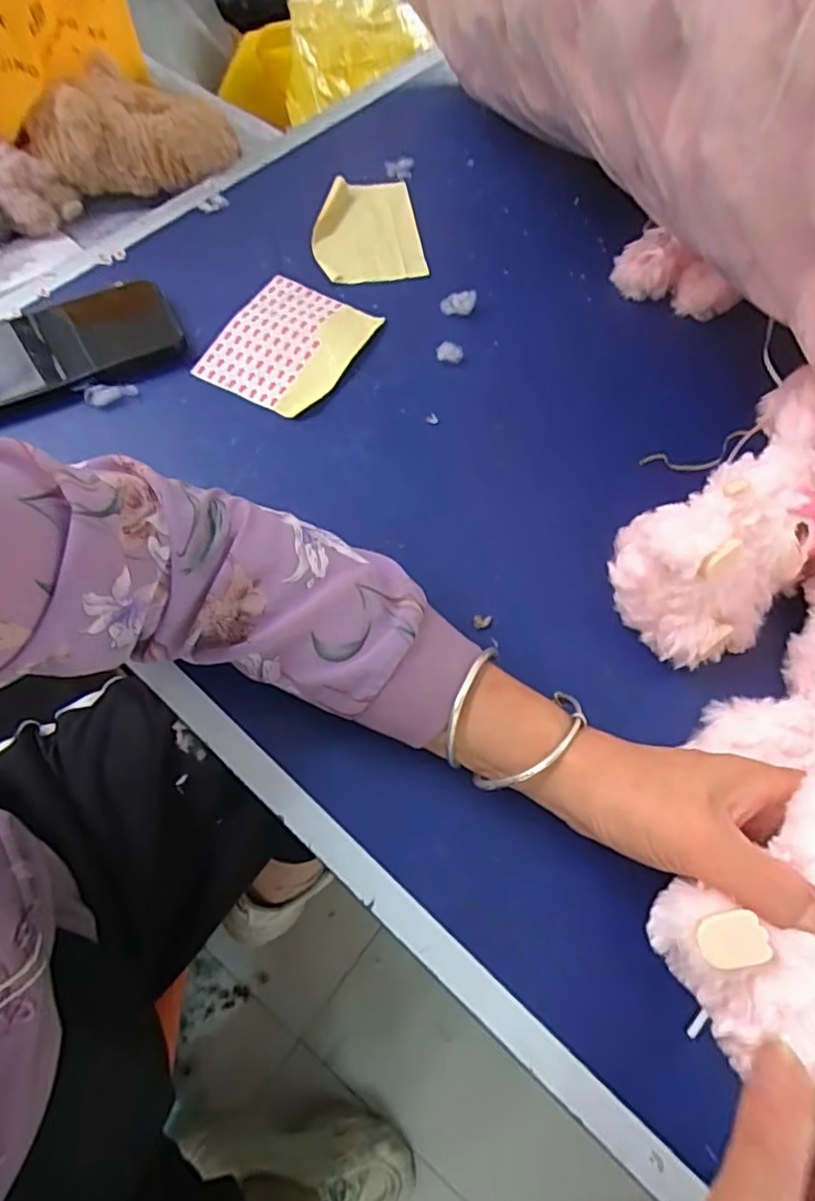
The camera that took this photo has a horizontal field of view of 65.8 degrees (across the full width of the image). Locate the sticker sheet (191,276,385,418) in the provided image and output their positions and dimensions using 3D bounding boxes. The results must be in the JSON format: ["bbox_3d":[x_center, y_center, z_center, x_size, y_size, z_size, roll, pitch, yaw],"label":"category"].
[{"bbox_3d":[-0.091,-0.197,0.486,0.101,0.015,0.114,24,67,9],"label":"sticker sheet"}]

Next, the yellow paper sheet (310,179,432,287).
[{"bbox_3d":[-0.038,-0.321,0.541,0.093,0.021,0.115,-11,67,-7],"label":"yellow paper sheet"}]

